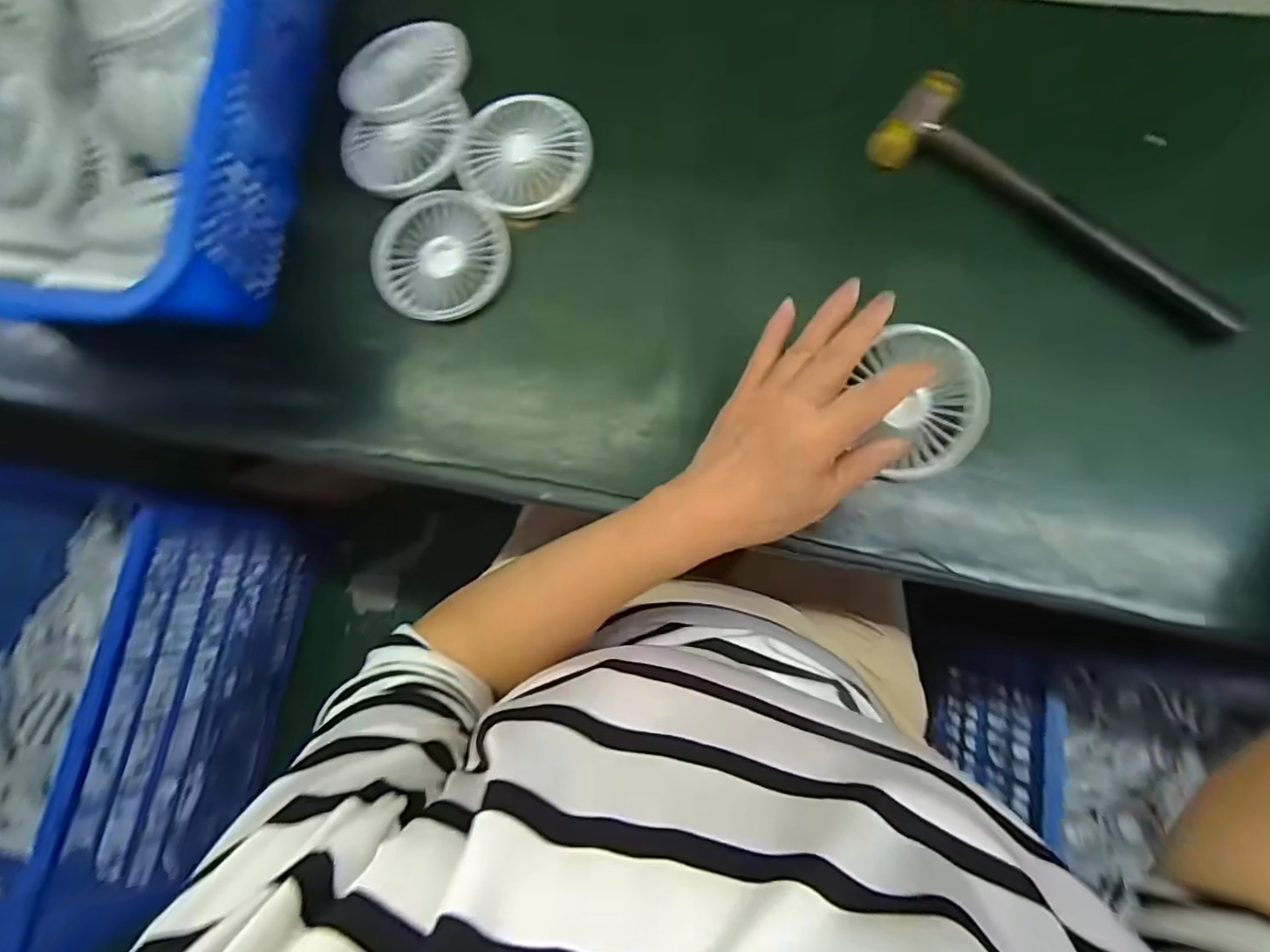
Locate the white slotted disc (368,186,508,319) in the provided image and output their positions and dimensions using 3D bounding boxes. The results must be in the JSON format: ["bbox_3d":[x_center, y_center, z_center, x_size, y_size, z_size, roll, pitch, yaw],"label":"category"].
[{"bbox_3d":[-0.133,-0.153,0.387,0.094,0.010,0.089,-1,81,4],"label":"white slotted disc"}]

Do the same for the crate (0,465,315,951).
[{"bbox_3d":[-0.904,0.337,0.871,0.471,0.374,0.661,8,82,6],"label":"crate"}]

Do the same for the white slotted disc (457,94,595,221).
[{"bbox_3d":[-0.077,-0.224,0.390,0.086,0.010,0.086,-1,81,4],"label":"white slotted disc"}]

